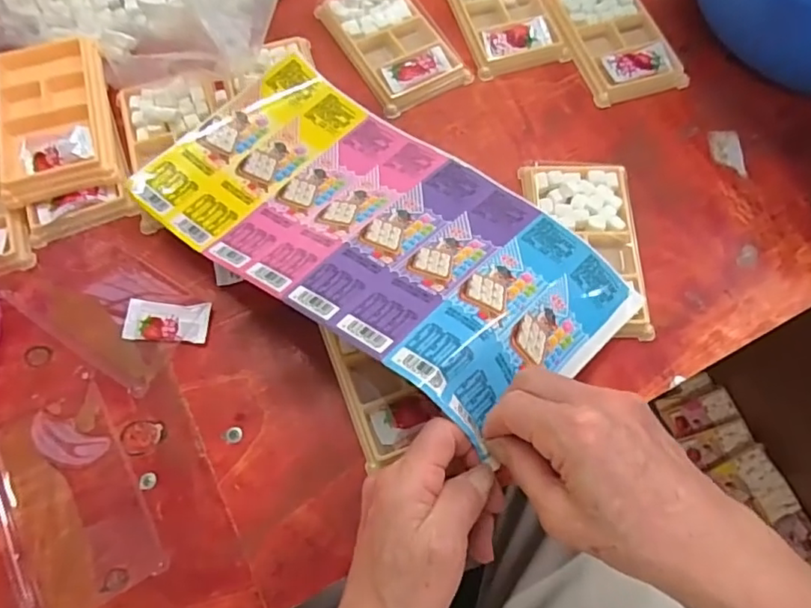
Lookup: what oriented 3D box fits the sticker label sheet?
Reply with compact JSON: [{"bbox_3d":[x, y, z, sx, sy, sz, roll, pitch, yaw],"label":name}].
[{"bbox_3d":[-0.021,-0.055,0.396,0.331,0.041,0.172,34,58,23],"label":"sticker label sheet"}]

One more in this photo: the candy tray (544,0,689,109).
[{"bbox_3d":[0.174,-0.229,0.497,0.078,0.011,0.132,-18,69,-6],"label":"candy tray"}]

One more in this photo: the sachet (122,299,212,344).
[{"bbox_3d":[-0.164,0.012,0.401,0.058,0.008,0.028,5,68,3],"label":"sachet"}]

